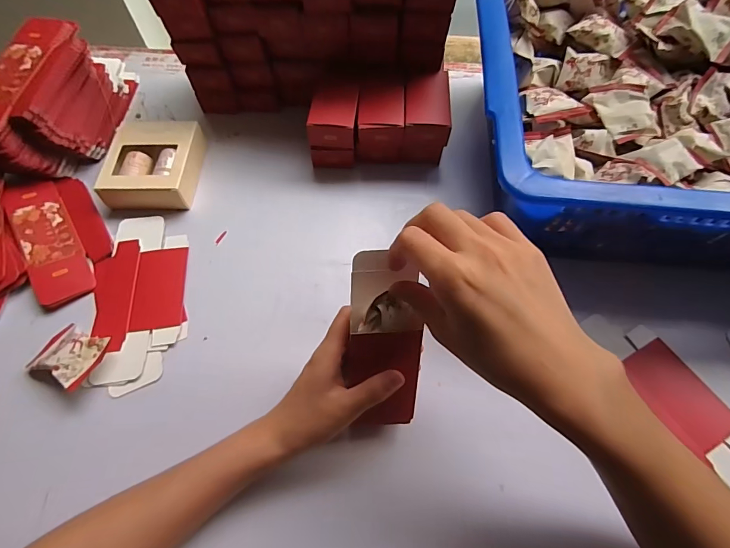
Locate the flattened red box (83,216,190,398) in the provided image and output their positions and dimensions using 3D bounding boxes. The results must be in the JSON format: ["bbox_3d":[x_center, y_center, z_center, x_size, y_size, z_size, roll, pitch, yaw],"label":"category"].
[{"bbox_3d":[-0.224,0.020,0.375,0.090,0.013,0.182,-14,62,-7],"label":"flattened red box"}]

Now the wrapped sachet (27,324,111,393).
[{"bbox_3d":[-0.269,0.073,0.338,0.066,0.026,0.051,16,63,9],"label":"wrapped sachet"}]

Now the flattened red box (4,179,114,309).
[{"bbox_3d":[-0.328,-0.045,0.409,0.078,0.008,0.165,-25,67,-24],"label":"flattened red box"}]

